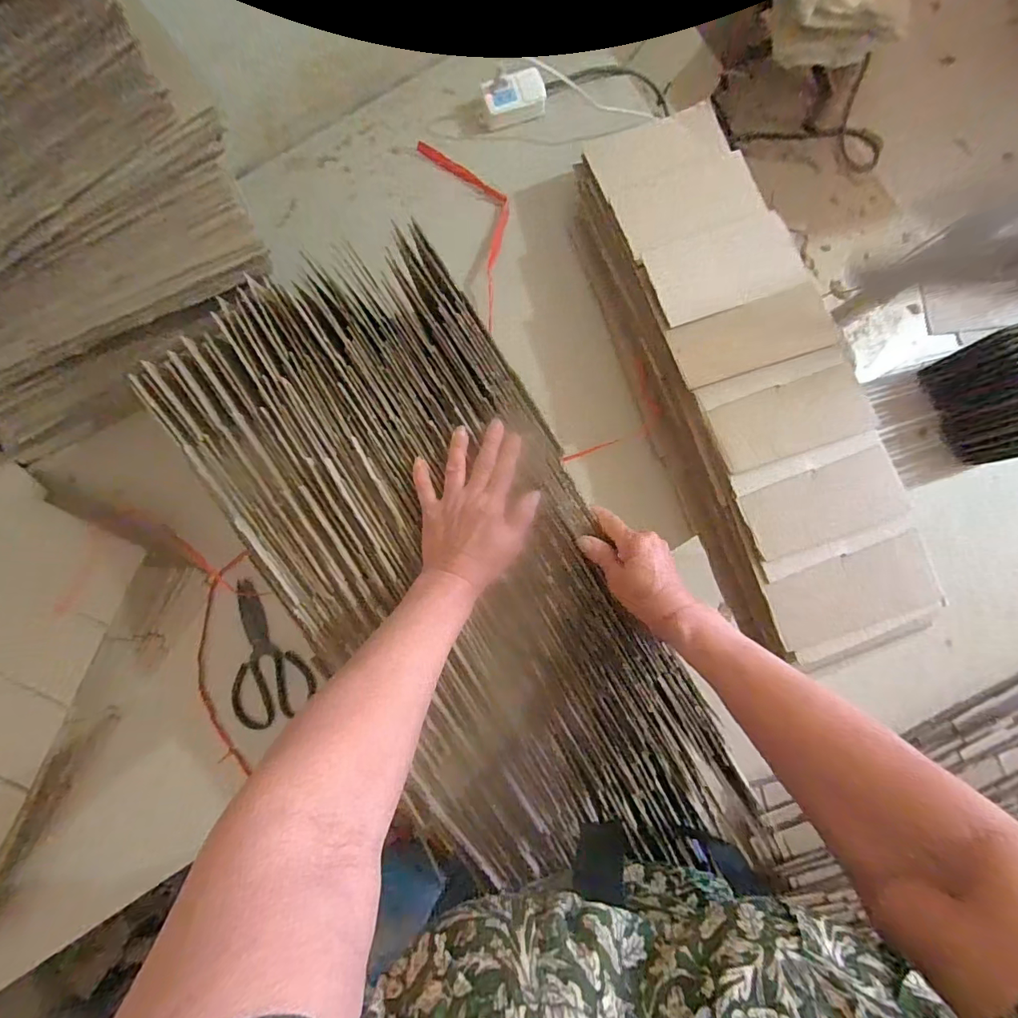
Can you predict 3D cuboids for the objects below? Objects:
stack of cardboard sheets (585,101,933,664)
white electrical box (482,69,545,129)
[{"bbox_3d":[0.304,-0.164,0.607,0.223,0.083,0.714,-21,89,0],"label":"stack of cardboard sheets"},{"bbox_3d":[0.010,-0.587,0.673,0.086,0.028,0.054,-12,89,0],"label":"white electrical box"}]

